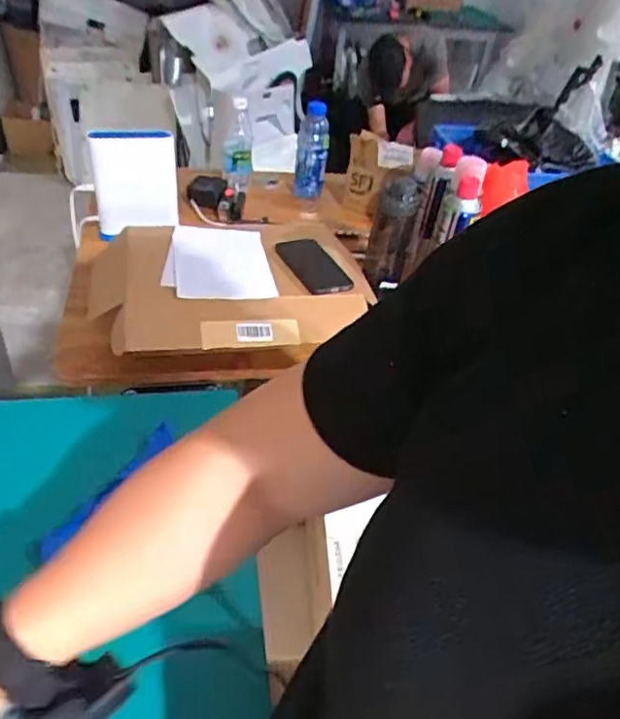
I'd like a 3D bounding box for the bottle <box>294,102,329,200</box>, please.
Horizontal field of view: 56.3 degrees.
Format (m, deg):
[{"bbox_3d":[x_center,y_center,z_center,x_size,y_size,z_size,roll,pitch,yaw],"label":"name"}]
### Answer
[{"bbox_3d":[0.004,-0.457,1.281,0.068,0.195,0.053,5,40,-2],"label":"bottle"}]

